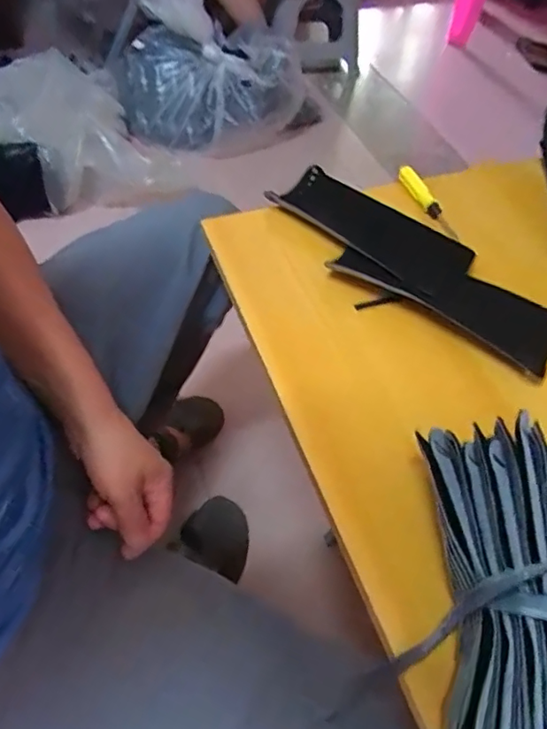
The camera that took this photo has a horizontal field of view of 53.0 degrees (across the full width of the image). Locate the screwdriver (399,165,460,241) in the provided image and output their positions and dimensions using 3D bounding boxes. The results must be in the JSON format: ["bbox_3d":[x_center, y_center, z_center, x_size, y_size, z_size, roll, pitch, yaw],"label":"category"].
[{"bbox_3d":[0.157,-0.168,0.565,0.017,0.014,0.112,-13,54,-13],"label":"screwdriver"}]

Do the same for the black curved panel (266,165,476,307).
[{"bbox_3d":[0.090,-0.133,0.530,0.202,0.018,0.068,35,58,22],"label":"black curved panel"}]

